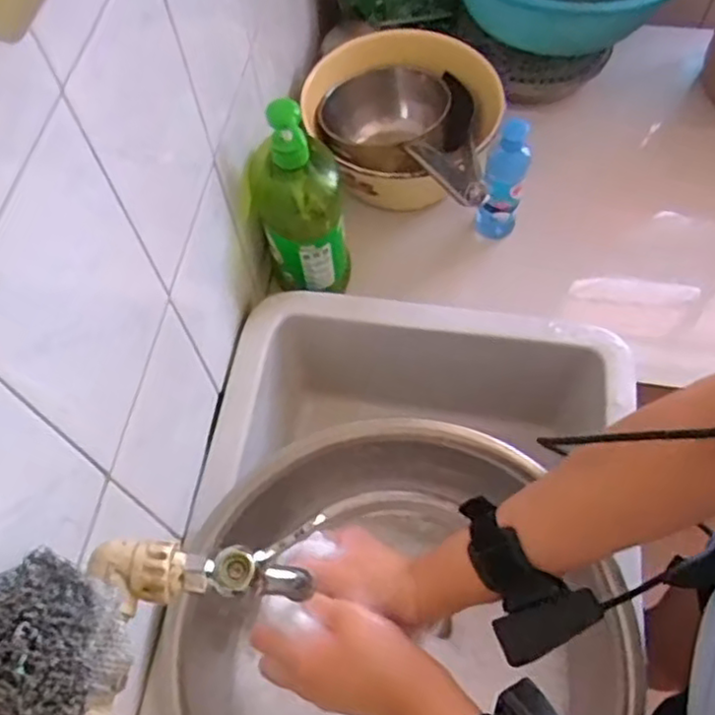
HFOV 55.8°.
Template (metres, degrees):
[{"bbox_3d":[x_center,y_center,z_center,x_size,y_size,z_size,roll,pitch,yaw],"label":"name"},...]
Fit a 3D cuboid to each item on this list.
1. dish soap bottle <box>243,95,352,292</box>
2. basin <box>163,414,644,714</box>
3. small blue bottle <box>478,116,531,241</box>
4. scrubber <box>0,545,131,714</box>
[{"bbox_3d":[-0.060,-0.153,0.701,0.091,0.236,0.070,-10,62,-3],"label":"dish soap bottle"},{"bbox_3d":[0.027,0.250,0.580,0.353,0.142,0.351,-1,61,2],"label":"basin"},{"bbox_3d":[0.170,-0.200,0.784,0.045,0.159,0.038,16,63,11],"label":"small blue bottle"},{"bbox_3d":[-0.155,0.147,0.342,0.078,0.057,0.073,26,66,15],"label":"scrubber"}]

